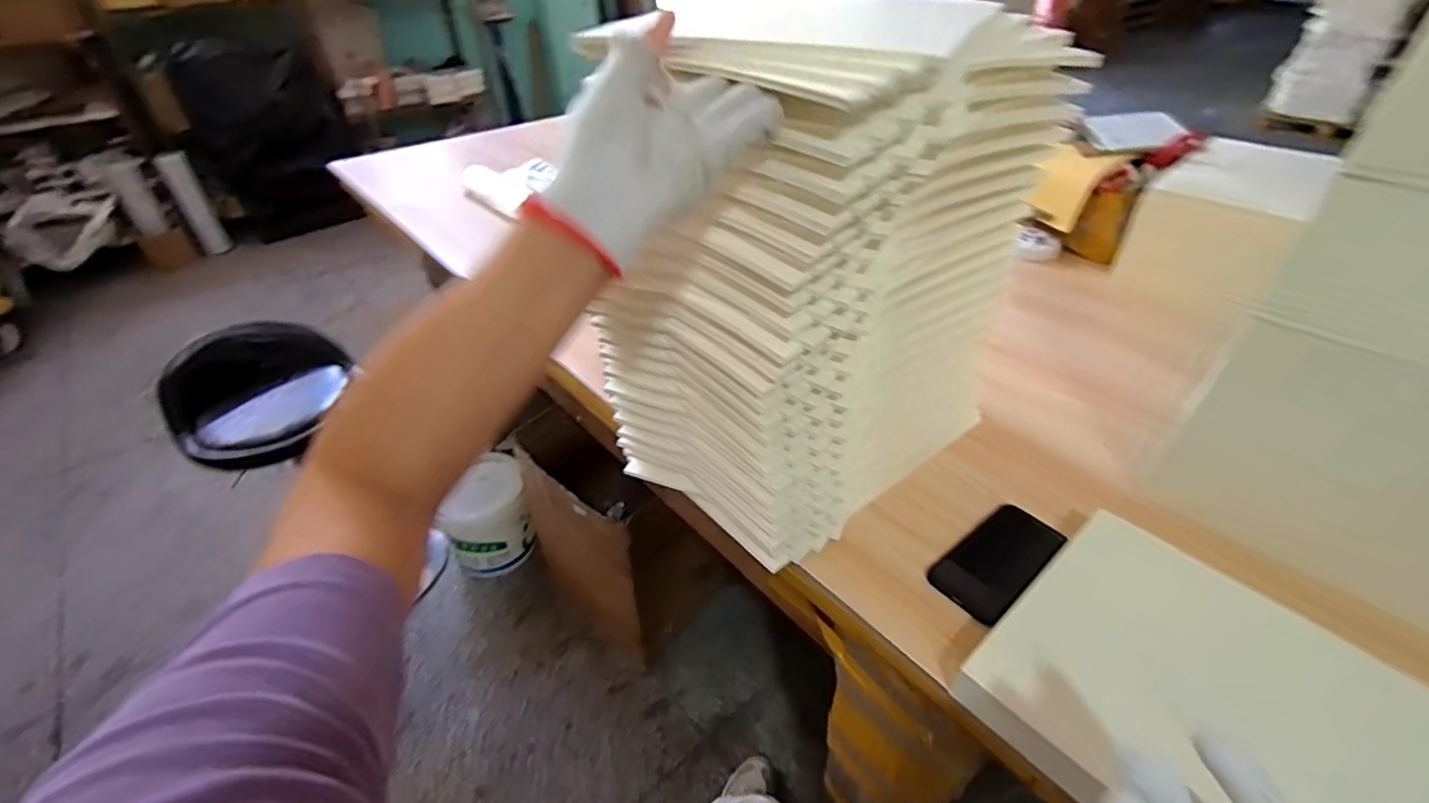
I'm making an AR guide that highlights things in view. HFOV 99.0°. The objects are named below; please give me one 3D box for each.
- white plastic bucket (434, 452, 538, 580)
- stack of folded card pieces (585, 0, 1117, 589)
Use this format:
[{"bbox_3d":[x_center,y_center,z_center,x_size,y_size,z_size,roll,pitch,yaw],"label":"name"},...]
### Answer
[{"bbox_3d":[-0.585,0.301,1.581,0.216,0.244,0.201,-1,39,1],"label":"white plastic bucket"},{"bbox_3d":[0.105,-0.114,0.601,0.355,0.437,0.241,-30,47,-31],"label":"stack of folded card pieces"}]

